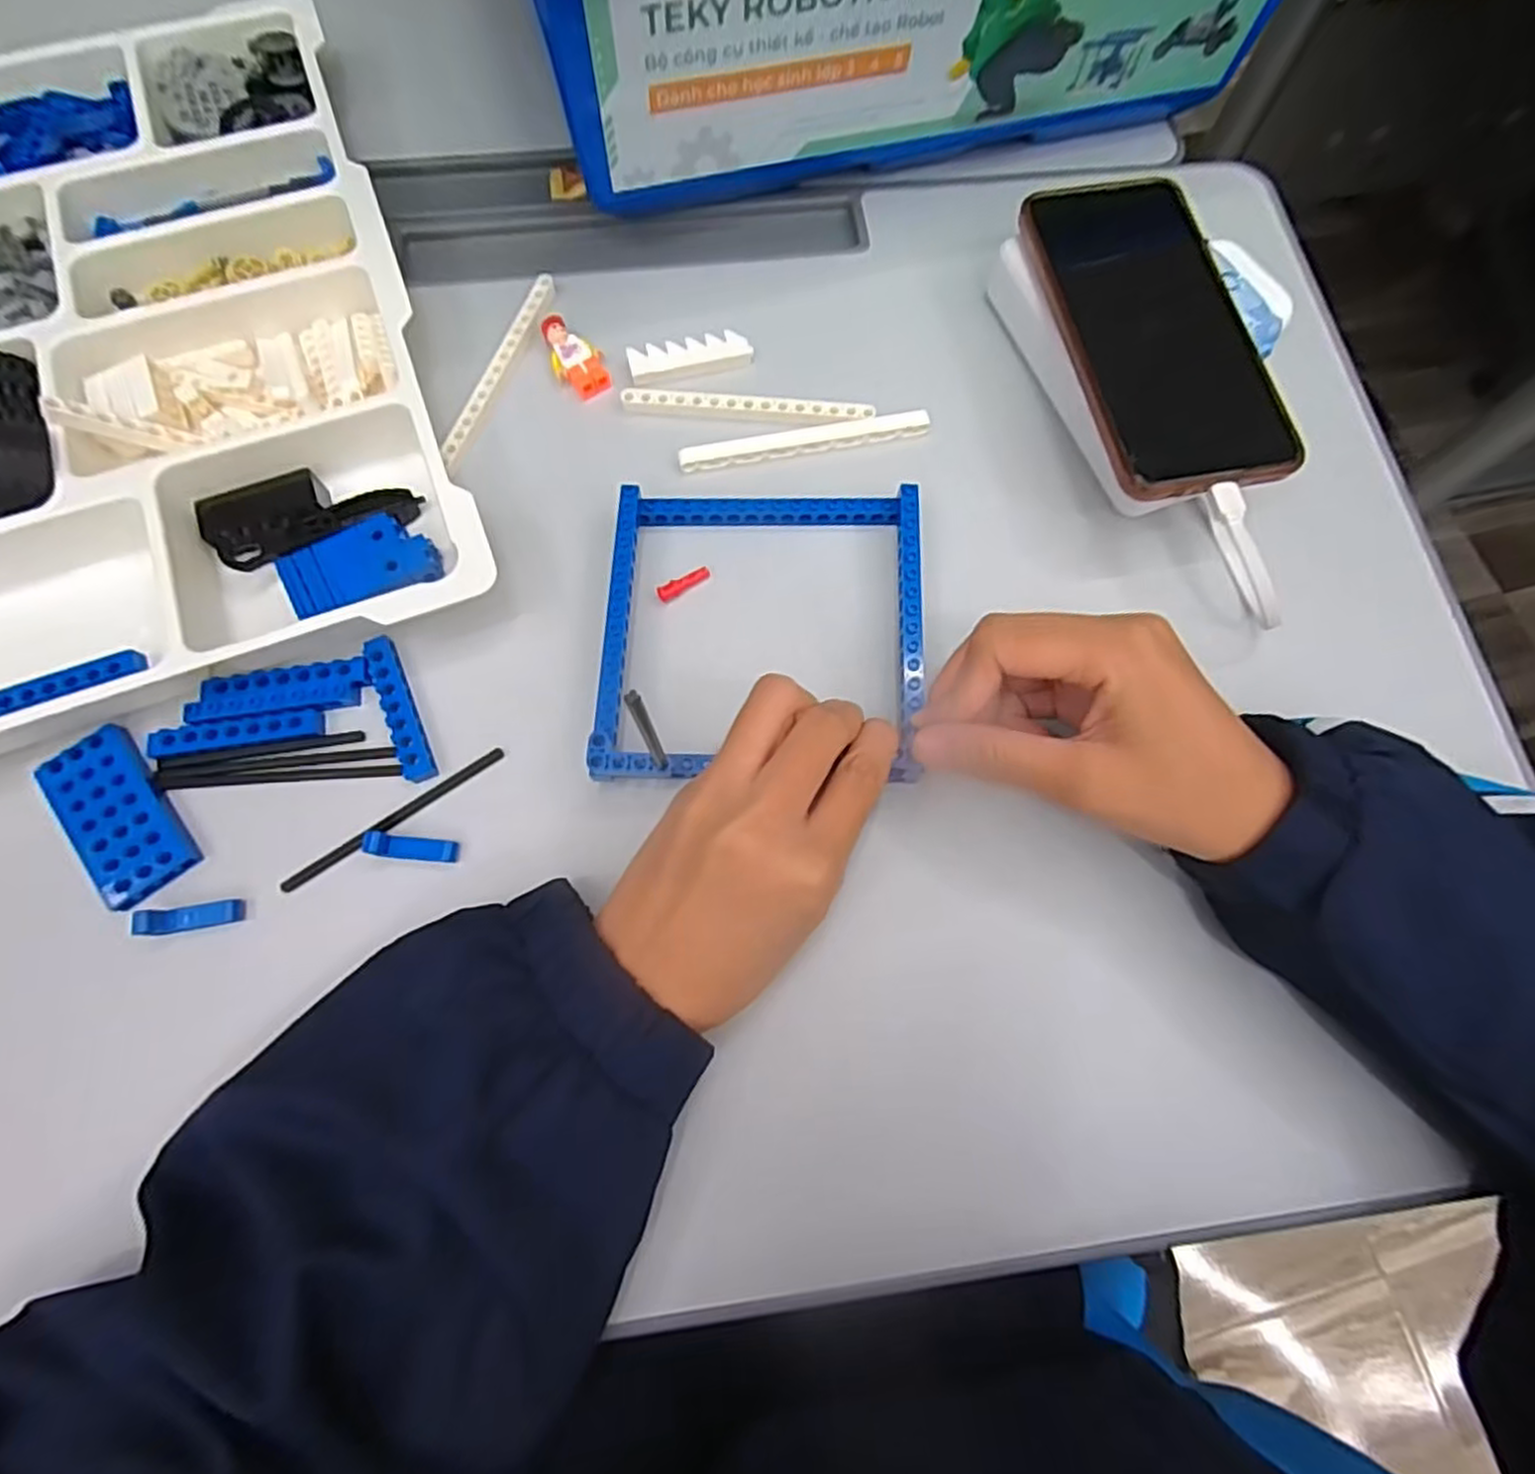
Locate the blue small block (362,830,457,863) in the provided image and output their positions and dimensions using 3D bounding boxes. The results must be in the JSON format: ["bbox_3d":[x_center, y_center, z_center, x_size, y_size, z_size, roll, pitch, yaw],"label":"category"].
[{"bbox_3d":[-0.135,0.042,0.274,0.033,0.005,0.009,10,70,-14],"label":"blue small block"}]

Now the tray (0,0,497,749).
[{"bbox_3d":[-0.298,-0.179,0.326,0.255,0.044,0.379,-21,74,-8],"label":"tray"}]

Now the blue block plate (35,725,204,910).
[{"bbox_3d":[-0.247,0.029,0.274,0.032,0.008,0.068,-36,76,-12],"label":"blue block plate"}]

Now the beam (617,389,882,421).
[{"bbox_3d":[-0.009,-0.155,0.339,0.115,0.006,0.011,3,72,-1],"label":"beam"}]

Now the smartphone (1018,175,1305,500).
[{"bbox_3d":[0.167,-0.177,0.313,0.080,0.012,0.159,-8,72,-4],"label":"smartphone"}]

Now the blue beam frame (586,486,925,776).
[{"bbox_3d":[0.000,-0.045,0.295,0.130,0.020,0.129,-1,71,0],"label":"blue beam frame"}]

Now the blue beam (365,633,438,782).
[{"bbox_3d":[-0.149,-0.012,0.293,0.011,0.010,0.063,-23,74,-9],"label":"blue beam"}]

